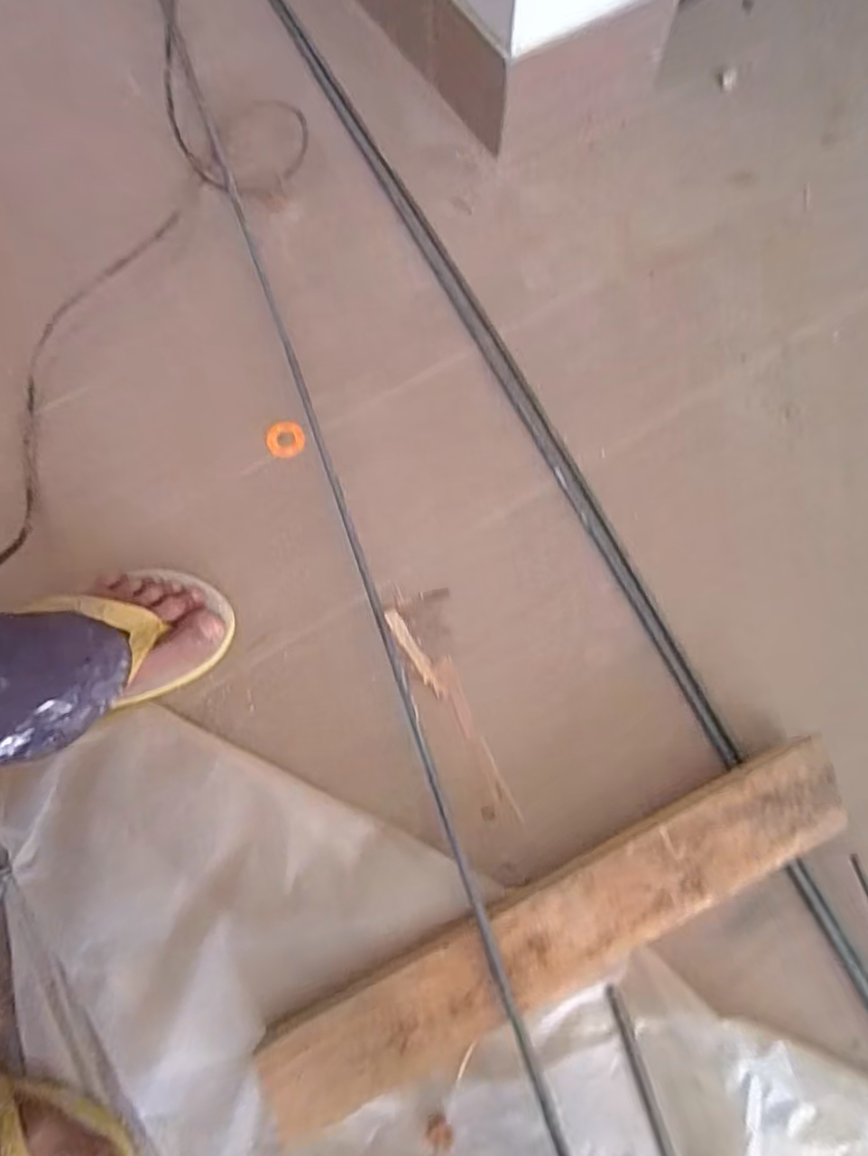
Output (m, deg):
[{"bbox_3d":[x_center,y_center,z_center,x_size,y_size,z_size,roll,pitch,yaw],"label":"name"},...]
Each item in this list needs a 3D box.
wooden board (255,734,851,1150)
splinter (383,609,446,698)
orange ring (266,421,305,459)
[{"bbox_3d":[0.081,0.219,0.405,0.395,0.012,0.063,-26,75,-6],"label":"wooden board"},{"bbox_3d":[-0.014,0.058,0.497,0.012,0.006,0.077,-31,73,-9],"label":"splinter"},{"bbox_3d":[-0.127,-0.118,0.555,0.032,0.007,0.031,0,71,1],"label":"orange ring"}]

